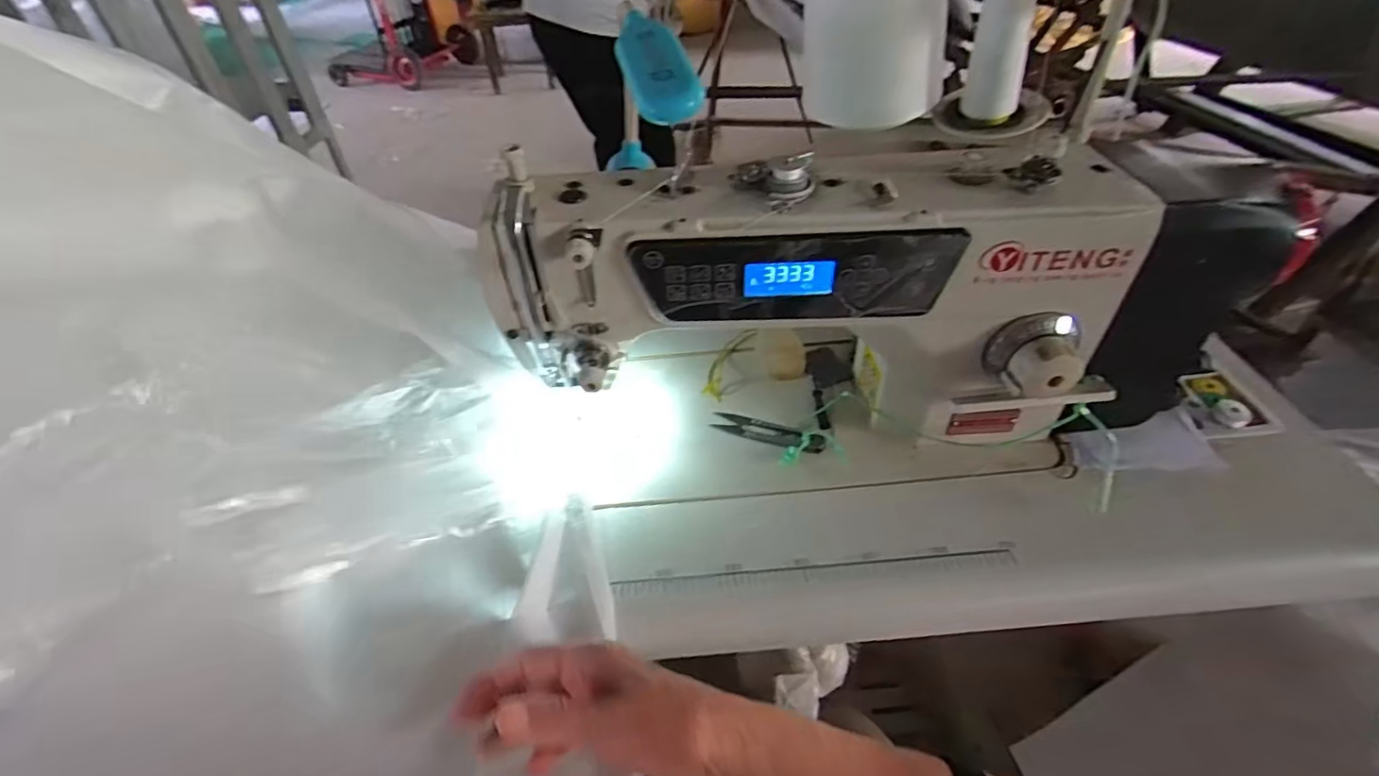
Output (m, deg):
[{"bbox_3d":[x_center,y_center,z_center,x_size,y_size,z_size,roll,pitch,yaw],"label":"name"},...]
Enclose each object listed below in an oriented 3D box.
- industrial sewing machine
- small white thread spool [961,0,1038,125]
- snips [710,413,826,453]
[{"bbox_3d":[0.120,-0.063,0.475,0.493,0.222,0.178,-2,43,1],"label":"industrial sewing machine"},{"bbox_3d":[0.309,-0.343,0.613,0.049,0.160,0.047,-2,43,2],"label":"small white thread spool"},{"bbox_3d":[0.068,0.037,0.527,0.097,0.013,0.024,18,47,21],"label":"snips"}]

